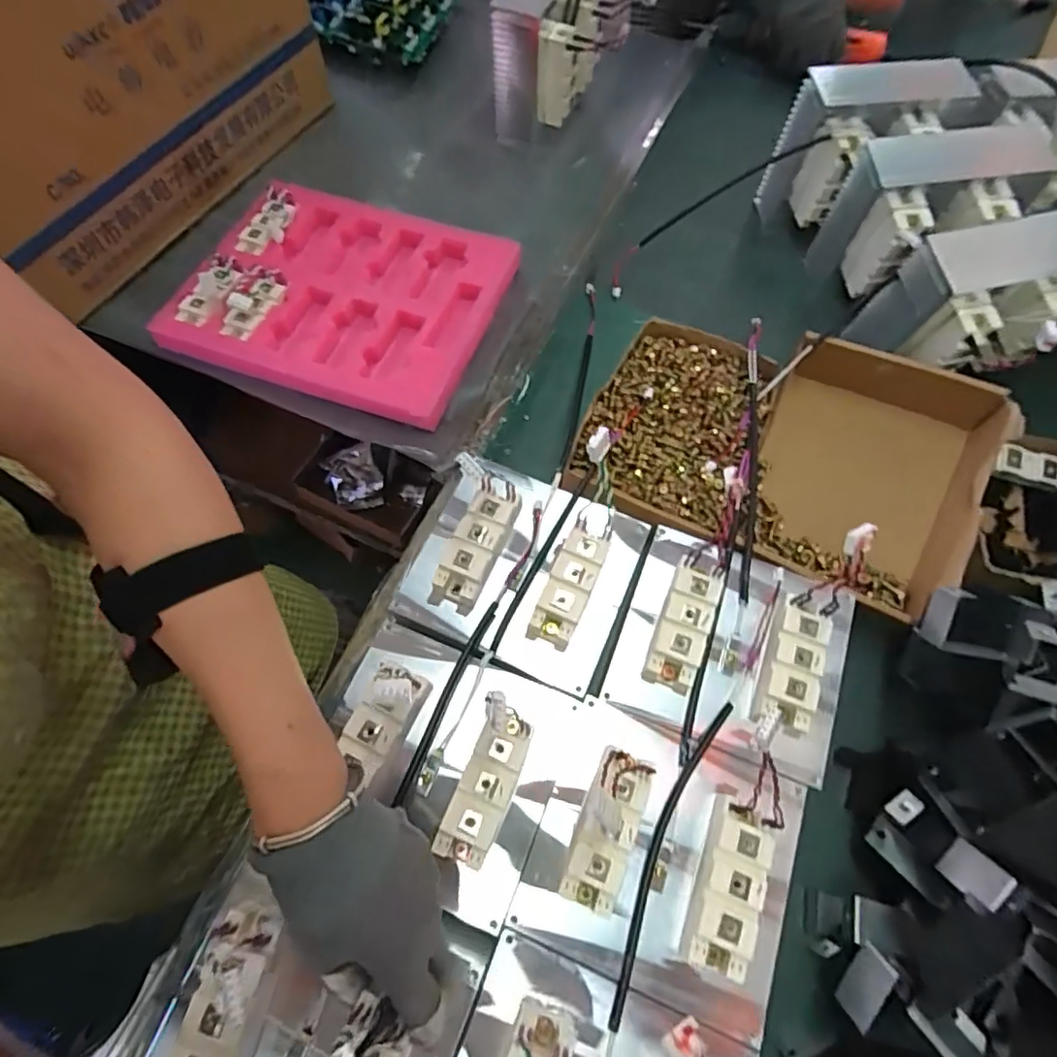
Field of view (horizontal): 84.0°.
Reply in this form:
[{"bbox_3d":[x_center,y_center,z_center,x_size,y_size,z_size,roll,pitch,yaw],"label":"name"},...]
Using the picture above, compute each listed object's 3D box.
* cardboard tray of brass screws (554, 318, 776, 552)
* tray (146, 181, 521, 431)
[{"bbox_3d":[0.137,-0.091,0.550,0.159,0.049,0.219,18,66,8],"label":"cardboard tray of brass screws"},{"bbox_3d":[-0.197,-0.252,0.629,0.323,0.031,0.257,16,66,7],"label":"tray"}]

